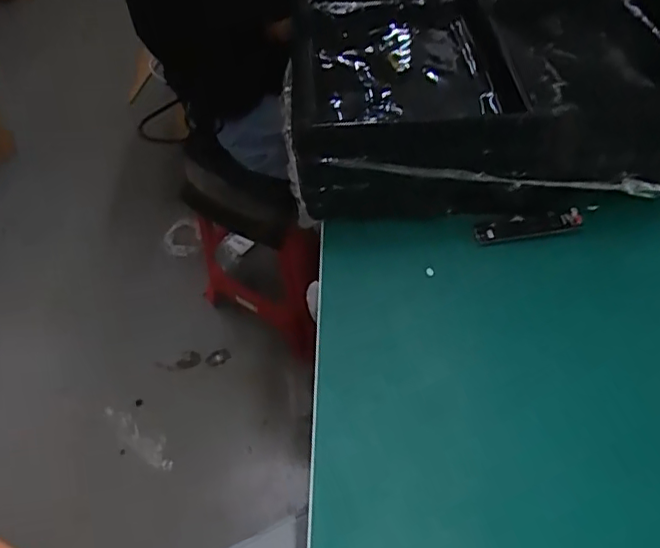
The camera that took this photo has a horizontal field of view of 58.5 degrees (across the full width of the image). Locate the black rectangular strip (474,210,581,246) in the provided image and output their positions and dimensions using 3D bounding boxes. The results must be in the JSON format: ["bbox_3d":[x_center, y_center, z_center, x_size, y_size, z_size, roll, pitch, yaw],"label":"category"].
[{"bbox_3d":[0.171,-0.040,0.510,0.093,0.010,0.019,-11,53,-4],"label":"black rectangular strip"}]

